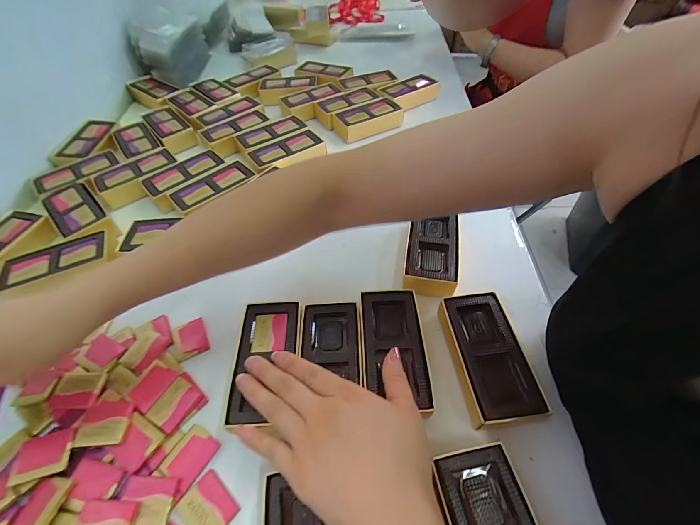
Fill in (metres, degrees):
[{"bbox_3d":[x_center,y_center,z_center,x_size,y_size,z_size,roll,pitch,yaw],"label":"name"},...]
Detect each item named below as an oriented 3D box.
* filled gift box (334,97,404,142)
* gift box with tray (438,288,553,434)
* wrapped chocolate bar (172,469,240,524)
[{"bbox_3d":[0.030,-0.258,0.567,0.117,0.030,0.060,-23,54,-14],"label":"filled gift box"},{"bbox_3d":[0.124,0.082,0.287,0.063,0.022,0.112,-10,54,-4],"label":"gift box with tray"},{"bbox_3d":[-0.110,0.187,0.241,0.039,0.005,0.034,34,61,26],"label":"wrapped chocolate bar"}]

